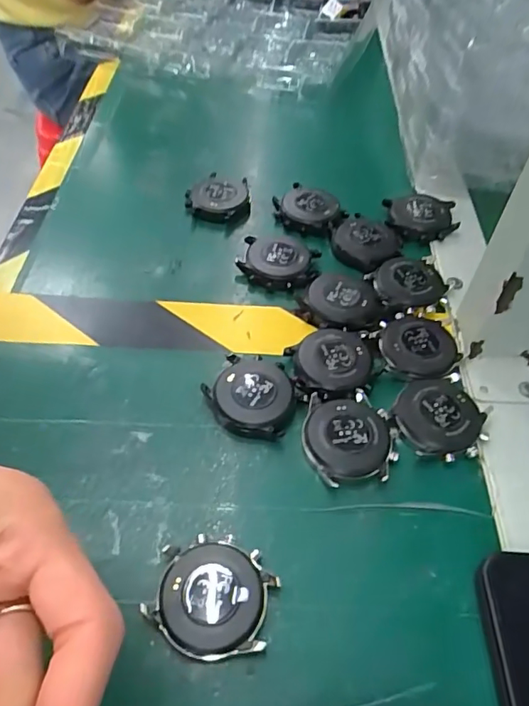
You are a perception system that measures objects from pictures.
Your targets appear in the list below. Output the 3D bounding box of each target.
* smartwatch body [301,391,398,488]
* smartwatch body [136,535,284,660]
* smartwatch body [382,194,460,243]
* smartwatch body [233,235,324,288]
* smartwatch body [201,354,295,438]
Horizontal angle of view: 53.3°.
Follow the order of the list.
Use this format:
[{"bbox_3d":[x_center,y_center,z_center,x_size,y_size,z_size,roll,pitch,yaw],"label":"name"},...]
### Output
[{"bbox_3d":[0.044,0.043,0.271,0.046,0.009,0.049,-5,52,-5],"label":"smartwatch body"},{"bbox_3d":[-0.022,0.103,0.223,0.048,0.013,0.045,11,53,7],"label":"smartwatch body"},{"bbox_3d":[0.114,-0.099,0.383,0.050,0.012,0.040,5,52,3],"label":"smartwatch body"},{"bbox_3d":[0.009,-0.062,0.351,0.051,0.008,0.041,10,53,6],"label":"smartwatch body"},{"bbox_3d":[-0.007,0.023,0.287,0.047,0.010,0.044,1,52,-1],"label":"smartwatch body"}]

